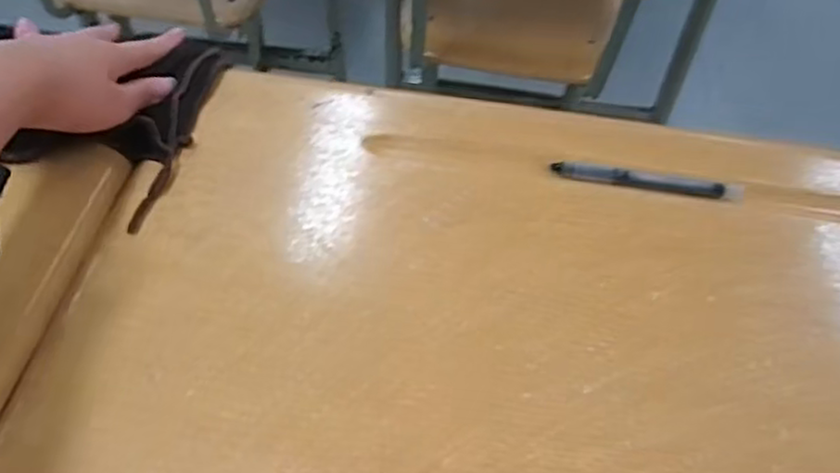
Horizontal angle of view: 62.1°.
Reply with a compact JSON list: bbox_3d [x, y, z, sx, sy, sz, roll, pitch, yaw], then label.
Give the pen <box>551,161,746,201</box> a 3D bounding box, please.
[{"bbox_3d":[0.138,-0.035,0.423,0.113,0.006,0.012,8,51,2],"label":"pen"}]

